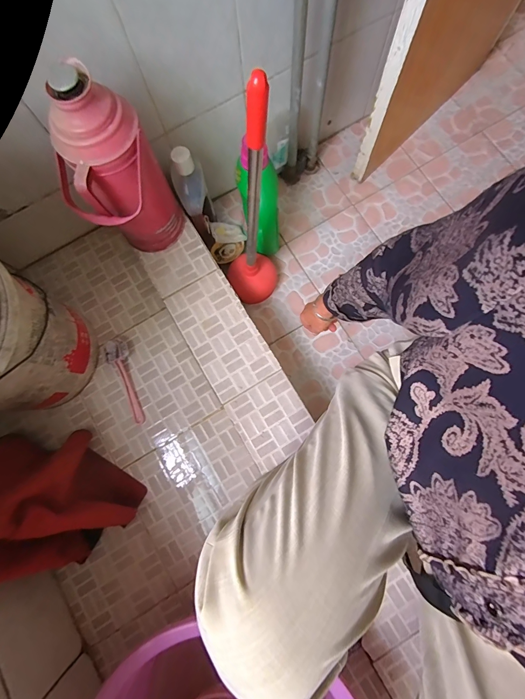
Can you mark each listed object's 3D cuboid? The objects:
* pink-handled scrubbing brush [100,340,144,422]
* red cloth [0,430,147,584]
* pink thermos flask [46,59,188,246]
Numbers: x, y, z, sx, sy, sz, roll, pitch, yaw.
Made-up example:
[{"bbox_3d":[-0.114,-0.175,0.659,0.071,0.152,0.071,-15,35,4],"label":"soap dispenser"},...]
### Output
[{"bbox_3d":[-0.335,0.080,0.788,0.050,0.045,0.213,-20,90,-3],"label":"pink-handled scrubbing brush"},{"bbox_3d":[-0.473,0.312,0.585,0.142,0.469,0.255,-37,76,23],"label":"red cloth"},{"bbox_3d":[-0.279,-0.325,0.623,0.115,0.361,0.176,20,77,7],"label":"pink thermos flask"}]

